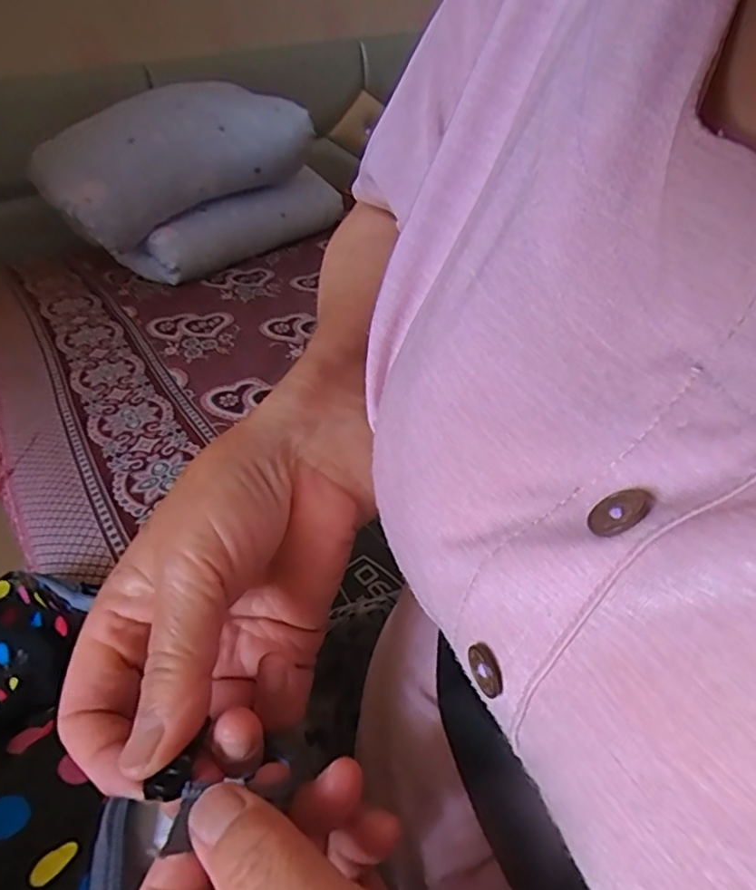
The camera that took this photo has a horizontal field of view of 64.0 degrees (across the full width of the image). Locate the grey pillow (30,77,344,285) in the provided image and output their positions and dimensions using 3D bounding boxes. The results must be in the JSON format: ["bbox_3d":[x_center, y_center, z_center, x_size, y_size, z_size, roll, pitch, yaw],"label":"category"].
[{"bbox_3d":[-0.399,-0.603,1.371,0.214,0.345,0.651,30,50,36],"label":"grey pillow"}]

